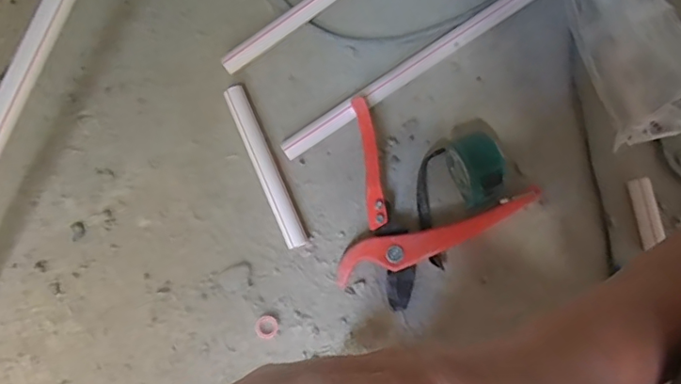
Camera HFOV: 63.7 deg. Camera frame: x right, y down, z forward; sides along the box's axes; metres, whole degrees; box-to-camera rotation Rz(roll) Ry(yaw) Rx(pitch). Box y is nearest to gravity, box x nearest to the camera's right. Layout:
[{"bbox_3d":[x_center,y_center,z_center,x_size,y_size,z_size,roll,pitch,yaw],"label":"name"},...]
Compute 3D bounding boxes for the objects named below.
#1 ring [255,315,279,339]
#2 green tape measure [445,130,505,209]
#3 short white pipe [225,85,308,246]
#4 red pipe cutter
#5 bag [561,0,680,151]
[{"bbox_3d":[-0.069,0.128,0.518,0.022,0.004,0.022,0,78,-1],"label":"ring"},{"bbox_3d":[0.128,-0.022,0.522,0.040,0.064,0.067,-26,80,-7],"label":"green tape measure"},{"bbox_3d":[-0.074,-0.025,0.537,0.022,0.018,0.169,-23,79,-6],"label":"short white pipe"},{"bbox_3d":[0.068,0.027,0.526,0.189,0.033,0.160,25,78,4],"label":"red pipe cutter"},{"bbox_3d":[0.289,-0.167,0.550,0.126,0.075,0.238,-20,79,-6],"label":"bag"}]

